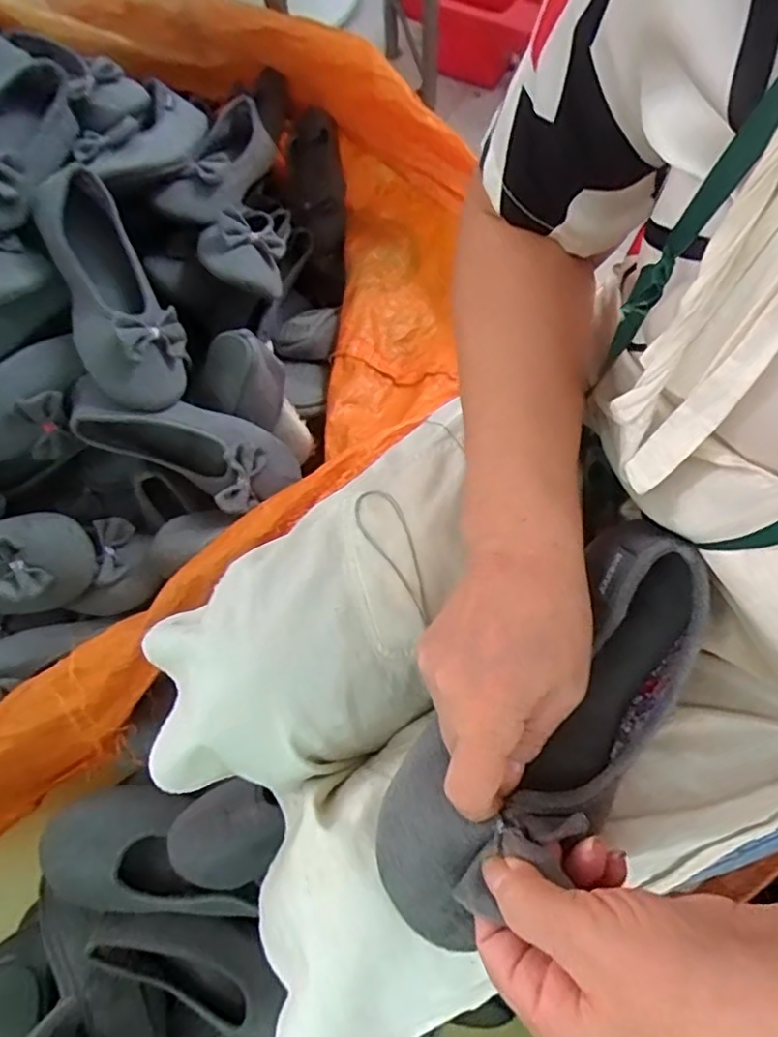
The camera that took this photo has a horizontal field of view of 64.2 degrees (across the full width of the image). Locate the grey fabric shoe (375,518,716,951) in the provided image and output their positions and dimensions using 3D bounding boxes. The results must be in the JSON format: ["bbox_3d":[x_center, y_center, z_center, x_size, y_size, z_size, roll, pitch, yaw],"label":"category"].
[{"bbox_3d":[0.083,0.097,0.302,0.082,0.071,0.223,42,75,16],"label":"grey fabric shoe"}]

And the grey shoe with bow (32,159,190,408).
[{"bbox_3d":[-0.273,-0.224,0.607,0.098,0.098,0.229,-24,69,-8],"label":"grey shoe with bow"}]

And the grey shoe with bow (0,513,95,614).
[{"bbox_3d":[-0.419,0.056,0.641,0.227,0.080,0.085,-15,68,10],"label":"grey shoe with bow"}]

